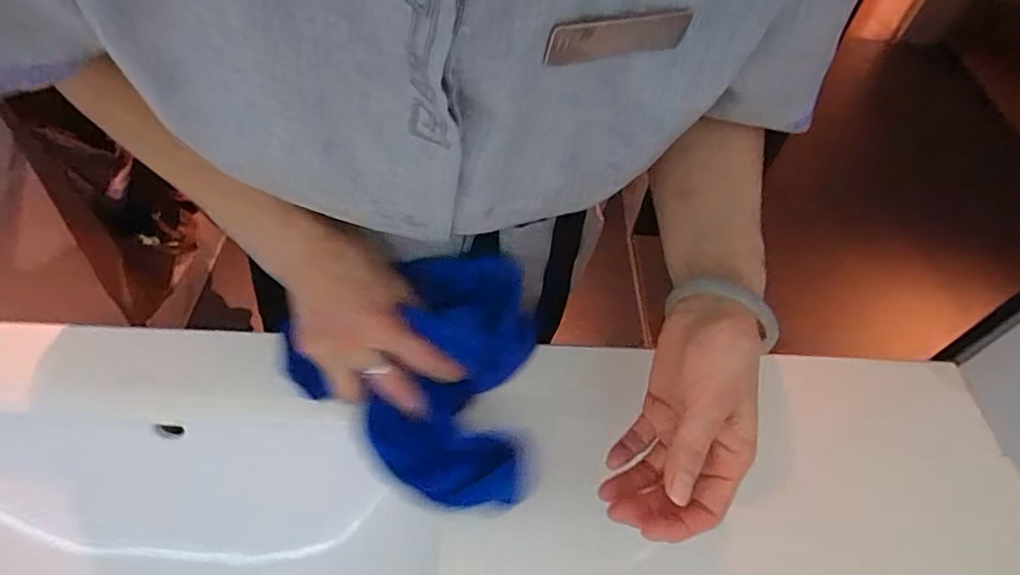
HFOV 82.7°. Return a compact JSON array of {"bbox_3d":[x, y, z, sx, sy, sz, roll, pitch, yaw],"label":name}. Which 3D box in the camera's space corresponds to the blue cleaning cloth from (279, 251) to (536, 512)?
[{"bbox_3d":[-0.078,0.054,0.455,0.184,0.041,0.203,9,52,1],"label":"blue cleaning cloth"}]

